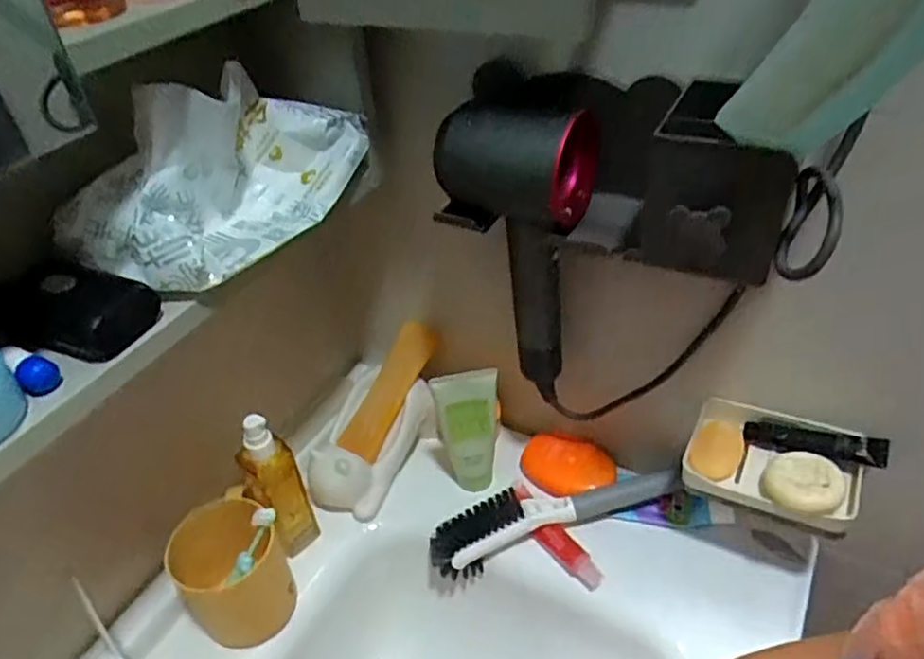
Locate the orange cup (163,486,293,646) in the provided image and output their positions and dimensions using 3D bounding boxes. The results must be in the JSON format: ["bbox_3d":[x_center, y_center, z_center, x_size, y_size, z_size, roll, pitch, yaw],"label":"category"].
[{"bbox_3d":[-0.189,0.203,0.560,0.081,0.095,0.080,-3,40,3],"label":"orange cup"}]

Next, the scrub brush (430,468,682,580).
[{"bbox_3d":[0.082,0.165,0.616,0.228,0.039,0.038,-13,40,-8],"label":"scrub brush"}]

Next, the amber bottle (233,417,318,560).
[{"bbox_3d":[-0.161,0.136,0.591,0.040,0.158,0.031,-23,43,-20],"label":"amber bottle"}]

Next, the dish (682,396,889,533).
[{"bbox_3d":[0.247,0.107,0.527,0.133,0.043,0.079,15,44,23],"label":"dish"}]

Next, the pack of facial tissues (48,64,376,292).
[{"bbox_3d":[-0.161,-0.109,0.445,0.096,0.091,0.197,17,45,26],"label":"pack of facial tissues"}]

